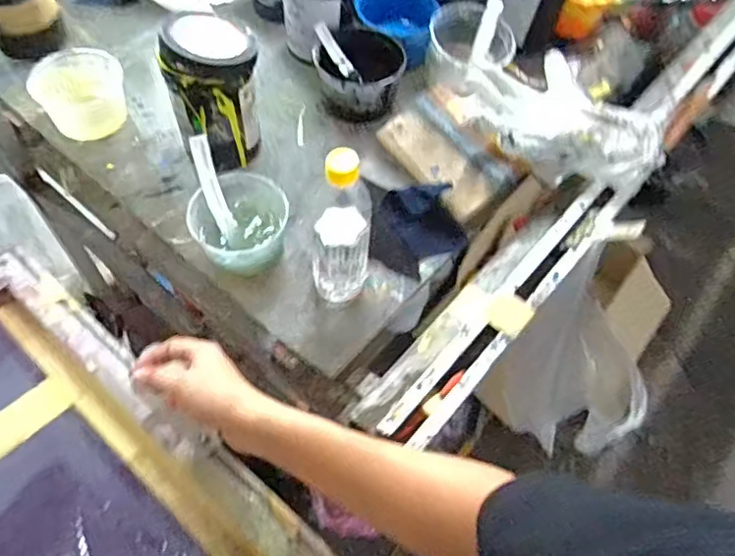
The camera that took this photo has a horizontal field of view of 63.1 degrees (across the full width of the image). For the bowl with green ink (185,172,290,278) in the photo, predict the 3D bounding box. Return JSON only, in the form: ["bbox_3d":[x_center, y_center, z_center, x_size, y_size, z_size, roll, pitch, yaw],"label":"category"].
[{"bbox_3d":[-0.156,-0.060,0.736,0.113,0.070,0.122,2,59,-3],"label":"bowl with green ink"}]

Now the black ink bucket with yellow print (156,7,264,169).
[{"bbox_3d":[-0.192,-0.227,0.769,0.103,0.184,0.097,2,59,-3],"label":"black ink bucket with yellow print"}]

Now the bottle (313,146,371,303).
[{"bbox_3d":[-0.027,-0.044,0.639,0.059,0.211,0.053,2,59,-2],"label":"bottle"}]

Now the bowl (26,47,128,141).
[{"bbox_3d":[-0.392,-0.257,0.831,0.120,0.062,0.111,2,59,-3],"label":"bowl"}]

